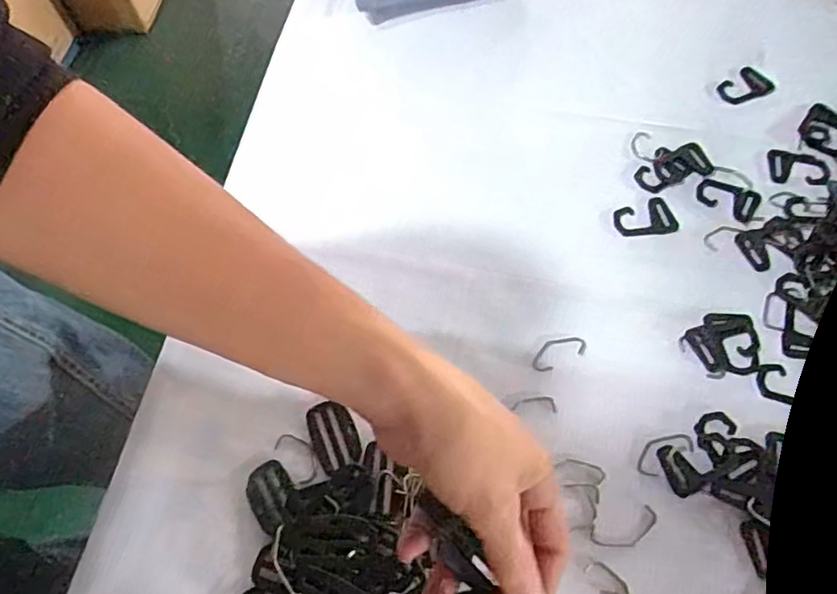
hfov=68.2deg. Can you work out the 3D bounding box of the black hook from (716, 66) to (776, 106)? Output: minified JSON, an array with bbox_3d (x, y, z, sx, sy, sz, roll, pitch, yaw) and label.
[{"bbox_3d":[0.265,-0.170,0.501,0.045,0.004,0.031,-32,65,-13],"label":"black hook"}]

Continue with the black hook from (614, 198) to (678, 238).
[{"bbox_3d":[0.164,-0.055,0.449,0.044,0.005,0.030,-17,63,-6],"label":"black hook"}]

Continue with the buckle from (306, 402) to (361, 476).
[{"bbox_3d":[-0.053,0.086,0.384,0.027,0.005,0.045,-22,64,-9],"label":"buckle"}]

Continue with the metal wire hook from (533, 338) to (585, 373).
[{"bbox_3d":[0.090,0.035,0.401,0.039,0.004,0.018,-26,64,-11],"label":"metal wire hook"}]

